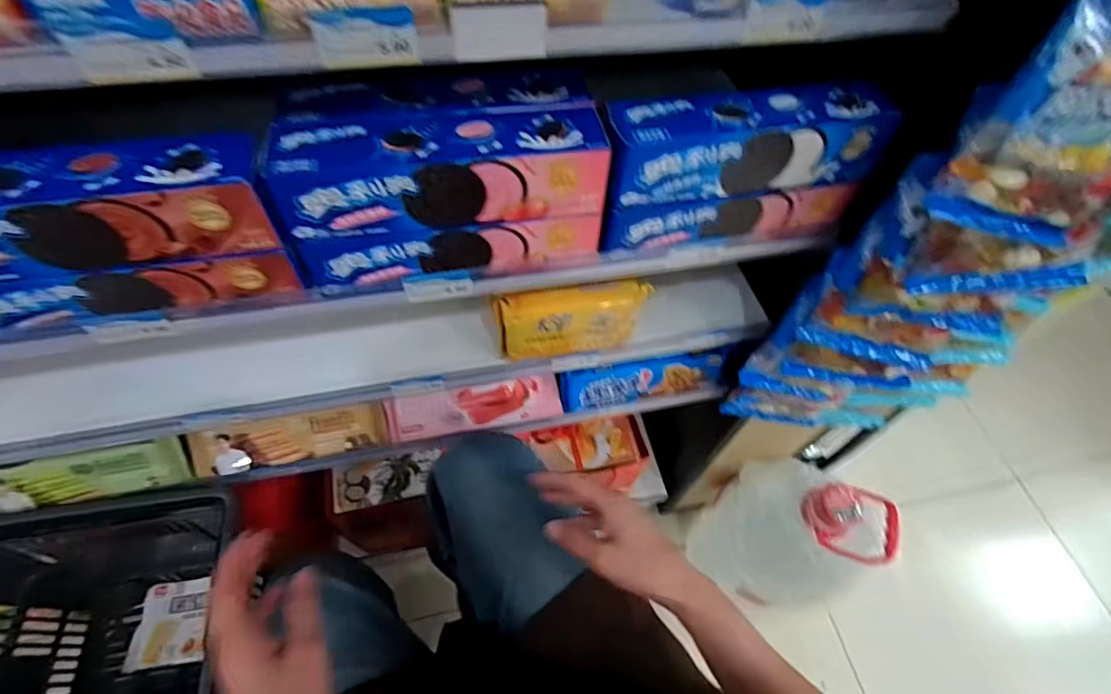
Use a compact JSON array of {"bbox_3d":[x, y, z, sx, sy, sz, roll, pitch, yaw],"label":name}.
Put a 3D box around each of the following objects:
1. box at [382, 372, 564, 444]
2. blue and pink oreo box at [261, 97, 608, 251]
[{"bbox_3d":[-0.101,0.074,0.649,0.204,0.055,0.038,-7,22,-9],"label":"box"},{"bbox_3d":[-0.072,-0.119,0.350,0.207,0.055,0.057,-7,58,-9],"label":"blue and pink oreo box"}]

